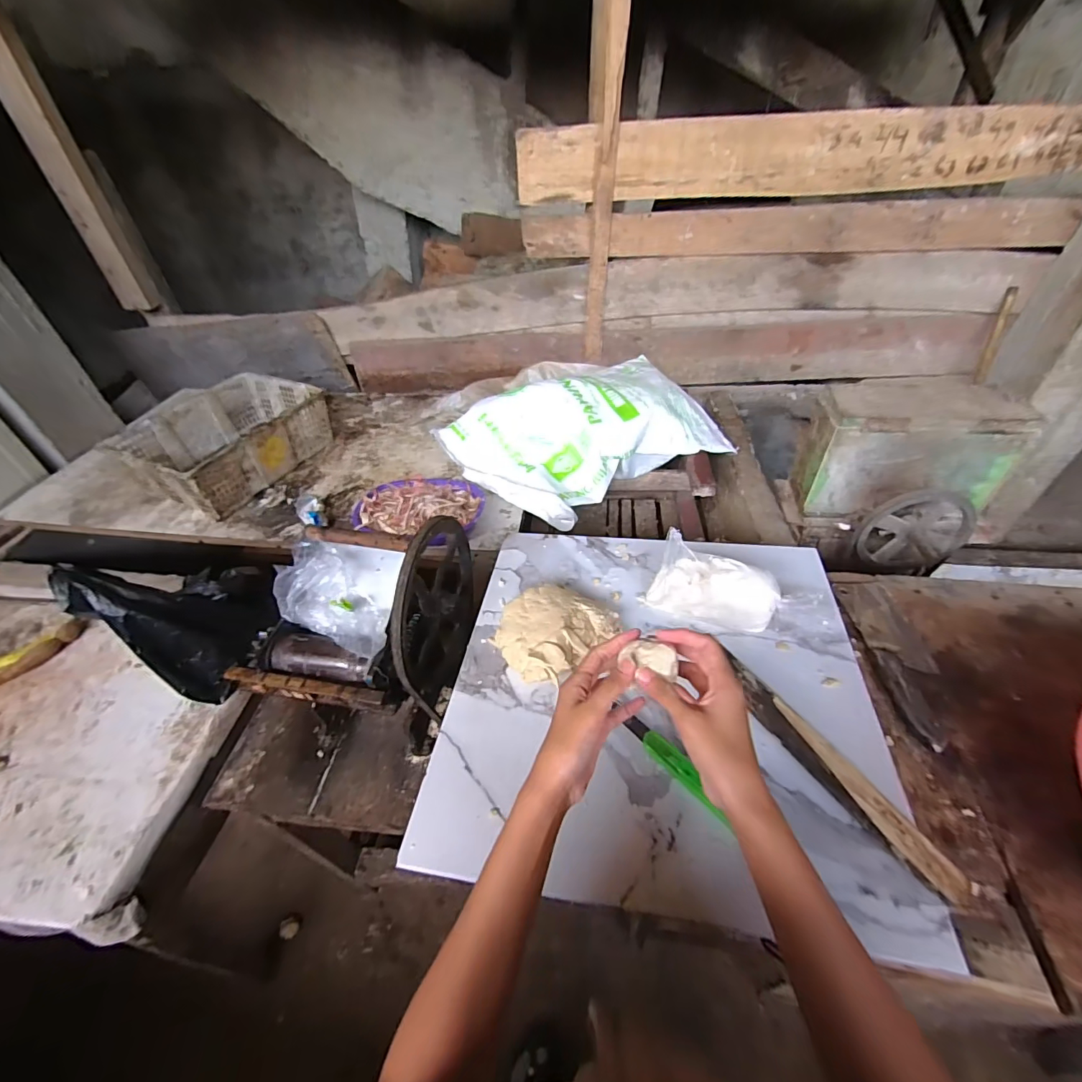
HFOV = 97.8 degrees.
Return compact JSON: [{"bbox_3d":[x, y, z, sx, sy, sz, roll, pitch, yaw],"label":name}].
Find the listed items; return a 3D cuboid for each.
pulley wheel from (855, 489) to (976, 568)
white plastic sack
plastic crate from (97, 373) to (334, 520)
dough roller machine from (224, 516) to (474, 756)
[{"bbox_3d":[0.740,-0.019,0.936,0.204,0.168,0.066,-26,23,19],"label":"pulley wheel"},{"bbox_3d":[0.122,-0.294,1.231,0.672,0.200,0.406,-24,48,-20],"label":"white plastic sack"},{"bbox_3d":[-0.882,-0.295,1.362,0.355,0.160,0.472,20,48,22],"label":"plastic crate"},{"bbox_3d":[-0.253,0.110,0.719,0.223,0.281,0.298,10,45,14],"label":"dough roller machine"}]

